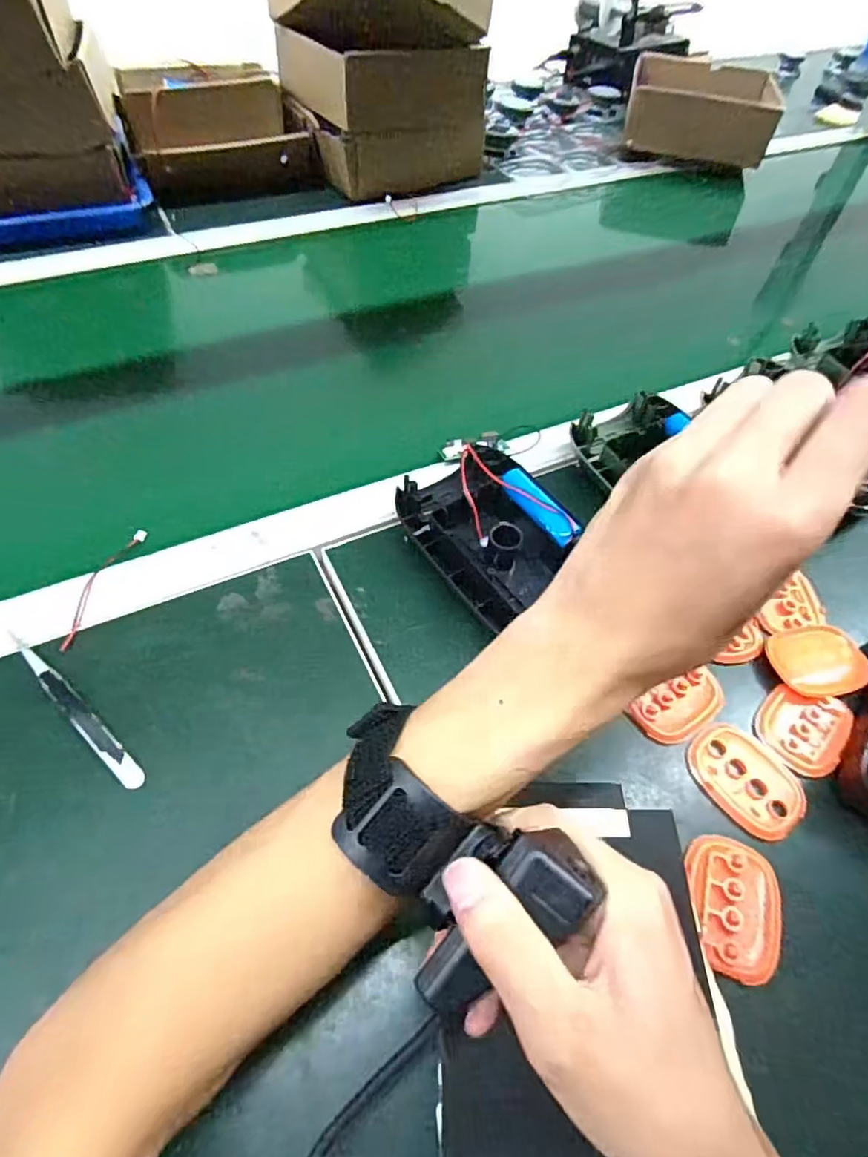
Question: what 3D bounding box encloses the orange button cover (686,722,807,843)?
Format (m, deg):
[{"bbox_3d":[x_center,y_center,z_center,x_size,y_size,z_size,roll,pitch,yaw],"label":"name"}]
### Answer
[{"bbox_3d":[0.177,0.112,0.334,0.049,0.007,0.065,-30,62,-22],"label":"orange button cover"}]

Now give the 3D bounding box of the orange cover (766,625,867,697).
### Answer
[{"bbox_3d":[0.243,0.051,0.376,0.060,0.006,0.045,-8,56,-9],"label":"orange cover"}]

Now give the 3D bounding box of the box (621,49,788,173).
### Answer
[{"bbox_3d":[0.393,-0.700,0.883,0.210,0.071,0.205,16,56,8],"label":"box"}]

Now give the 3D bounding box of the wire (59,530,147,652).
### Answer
[{"bbox_3d":[-0.220,0.003,0.386,0.015,0.004,0.101,11,55,4],"label":"wire"}]

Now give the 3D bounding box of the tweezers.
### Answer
[{"bbox_3d":[-0.202,0.072,0.331,0.122,0.008,0.012,37,61,20],"label":"tweezers"}]

